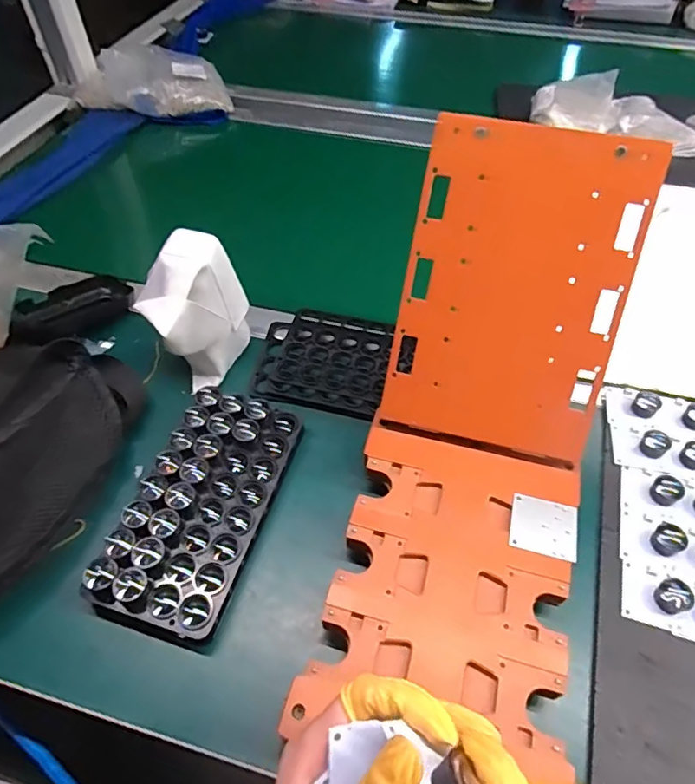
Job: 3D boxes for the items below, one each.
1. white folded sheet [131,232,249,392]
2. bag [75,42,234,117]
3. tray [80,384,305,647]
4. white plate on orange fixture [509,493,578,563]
[{"bbox_3d":[-0.142,-0.073,0.489,0.067,0.118,0.099,24,56,18],"label":"white folded sheet"},{"bbox_3d":[-0.331,-0.520,0.885,0.244,0.060,0.178,-12,53,-8],"label":"bag"},{"bbox_3d":[-0.113,0.086,0.420,0.097,0.036,0.189,14,54,11],"label":"tray"},{"bbox_3d":[0.147,0.100,0.392,0.047,0.004,0.043,13,54,11],"label":"white plate on orange fixture"}]

